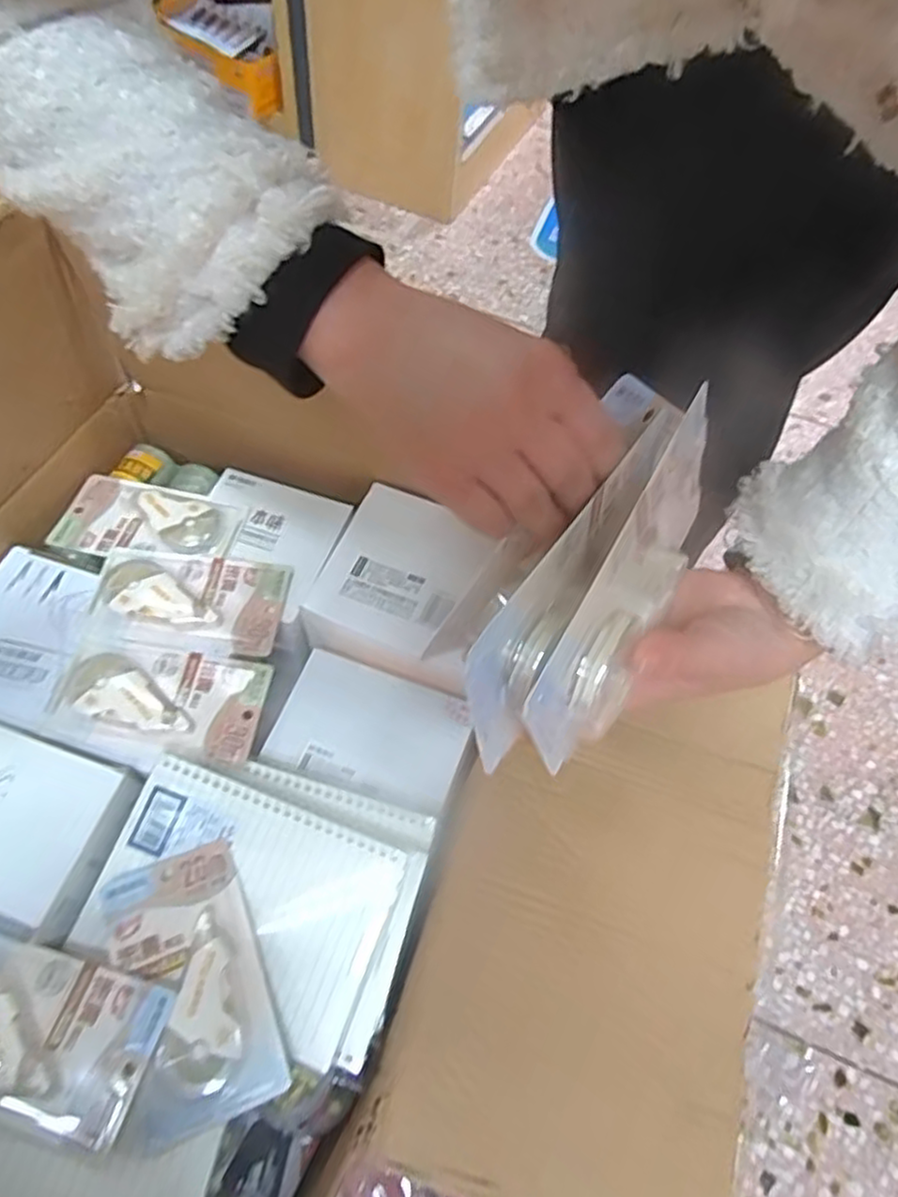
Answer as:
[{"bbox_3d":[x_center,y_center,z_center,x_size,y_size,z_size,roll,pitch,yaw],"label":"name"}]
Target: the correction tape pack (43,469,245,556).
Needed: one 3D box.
[{"bbox_3d":[-0.279,-0.075,0.657,0.159,0.021,0.087,13,59,5],"label":"correction tape pack"}]

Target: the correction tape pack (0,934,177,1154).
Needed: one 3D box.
[{"bbox_3d":[-0.260,0.268,0.440,0.159,0.028,0.086,14,59,5],"label":"correction tape pack"}]

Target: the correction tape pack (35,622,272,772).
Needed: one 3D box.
[{"bbox_3d":[-0.234,0.075,0.568,0.164,0.028,0.090,10,59,3],"label":"correction tape pack"}]

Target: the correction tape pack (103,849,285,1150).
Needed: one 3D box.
[{"bbox_3d":[-0.173,0.250,0.465,0.094,0.028,0.163,-18,61,-13],"label":"correction tape pack"}]

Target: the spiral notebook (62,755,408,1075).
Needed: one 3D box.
[{"bbox_3d":[-0.148,0.212,0.504,0.202,0.008,0.141,20,71,9],"label":"spiral notebook"}]

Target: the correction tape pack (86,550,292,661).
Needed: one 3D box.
[{"bbox_3d":[-0.226,-0.005,0.611,0.160,0.025,0.093,8,59,2],"label":"correction tape pack"}]

